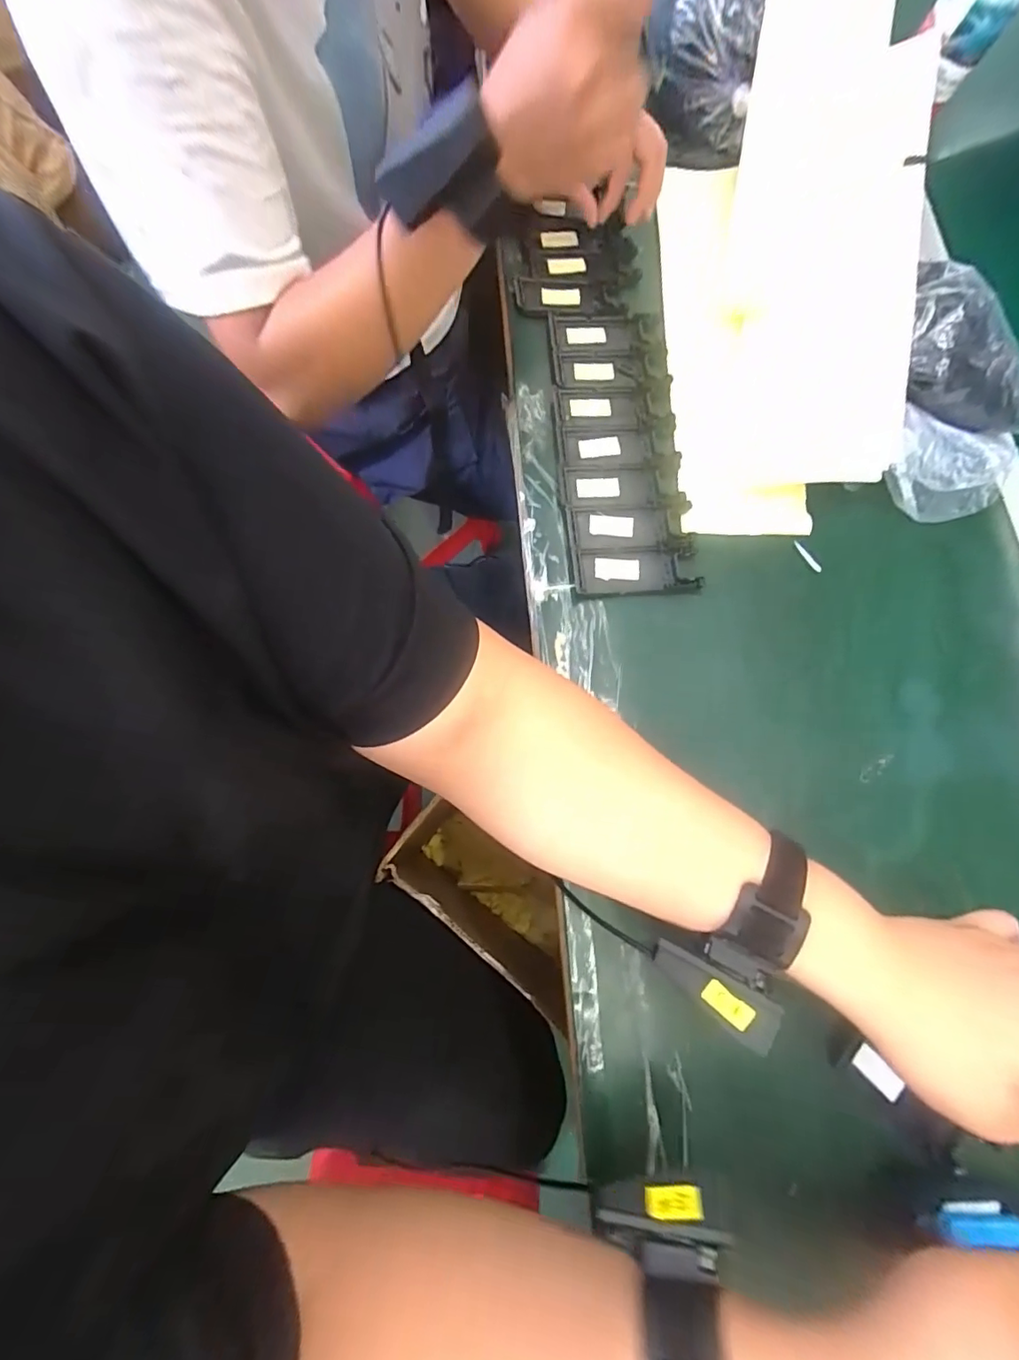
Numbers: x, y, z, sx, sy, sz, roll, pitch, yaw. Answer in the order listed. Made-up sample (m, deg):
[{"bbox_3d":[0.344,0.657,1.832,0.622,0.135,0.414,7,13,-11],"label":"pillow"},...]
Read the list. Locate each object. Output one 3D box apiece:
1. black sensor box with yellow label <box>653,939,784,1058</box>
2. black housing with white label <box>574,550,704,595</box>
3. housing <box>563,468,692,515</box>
[{"bbox_3d":[0.112,0.170,0.288,0.067,0.009,0.025,29,76,28],"label":"black sensor box with yellow label"},{"bbox_3d":[0.102,-0.087,0.419,0.098,0.010,0.037,0,76,-2],"label":"black housing with white label"},{"bbox_3d":[0.097,-0.160,0.438,0.100,0.009,0.042,0,76,-2],"label":"housing"}]

